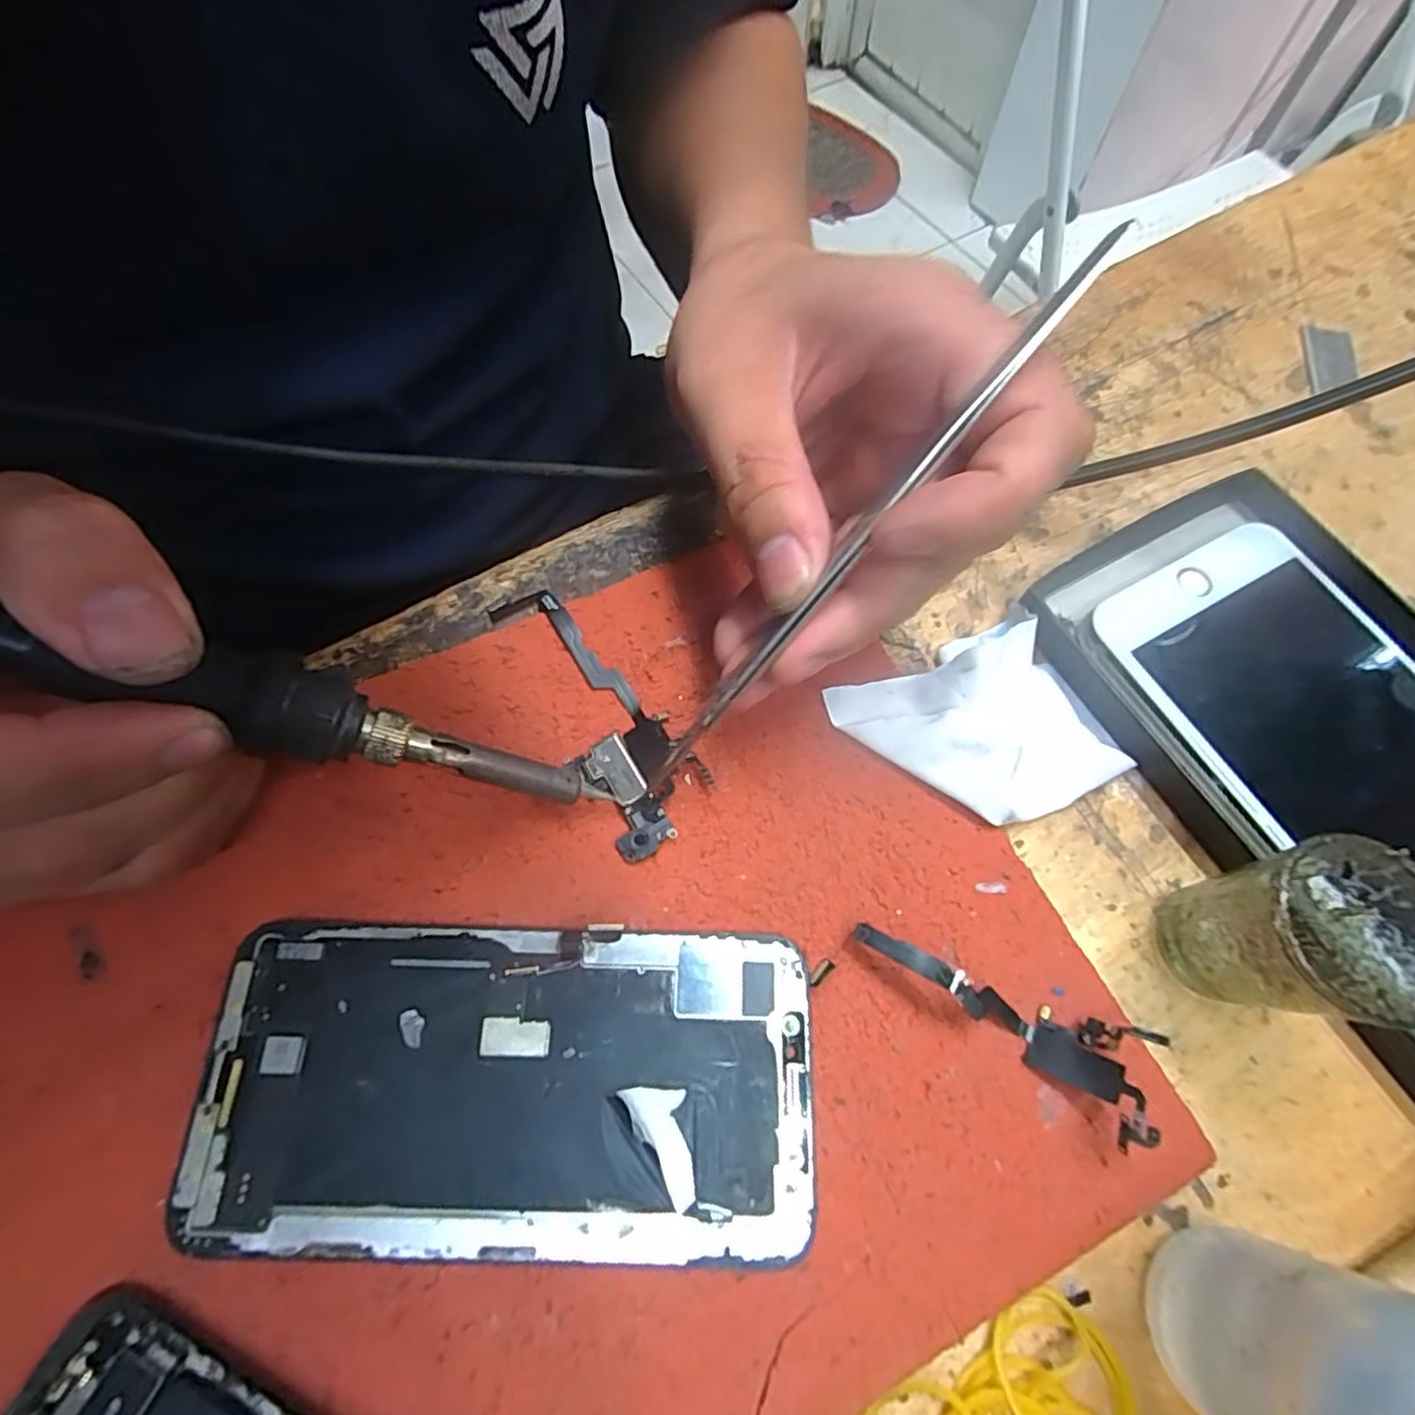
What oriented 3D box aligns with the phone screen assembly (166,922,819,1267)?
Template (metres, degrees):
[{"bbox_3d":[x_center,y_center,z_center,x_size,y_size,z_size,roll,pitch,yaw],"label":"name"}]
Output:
[{"bbox_3d":[-0.046,0.087,0.161,0.138,0.005,0.067,1,66,0],"label":"phone screen assembly"}]

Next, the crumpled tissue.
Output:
[{"bbox_3d":[0.076,0.005,0.192,0.066,0.017,0.056,-23,69,-10],"label":"crumpled tissue"}]

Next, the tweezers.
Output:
[{"bbox_3d":[0.031,-0.035,0.157,0.008,0.016,0.154,46,110,17],"label":"tweezers"}]

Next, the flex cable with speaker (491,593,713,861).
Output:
[{"bbox_3d":[-0.031,-0.002,0.200,0.033,0.007,0.092,-25,67,-11],"label":"flex cable with speaker"}]

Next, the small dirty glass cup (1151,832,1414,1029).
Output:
[{"bbox_3d":[0.131,0.053,0.157,0.032,0.050,0.035,0,66,0],"label":"small dirty glass cup"}]

